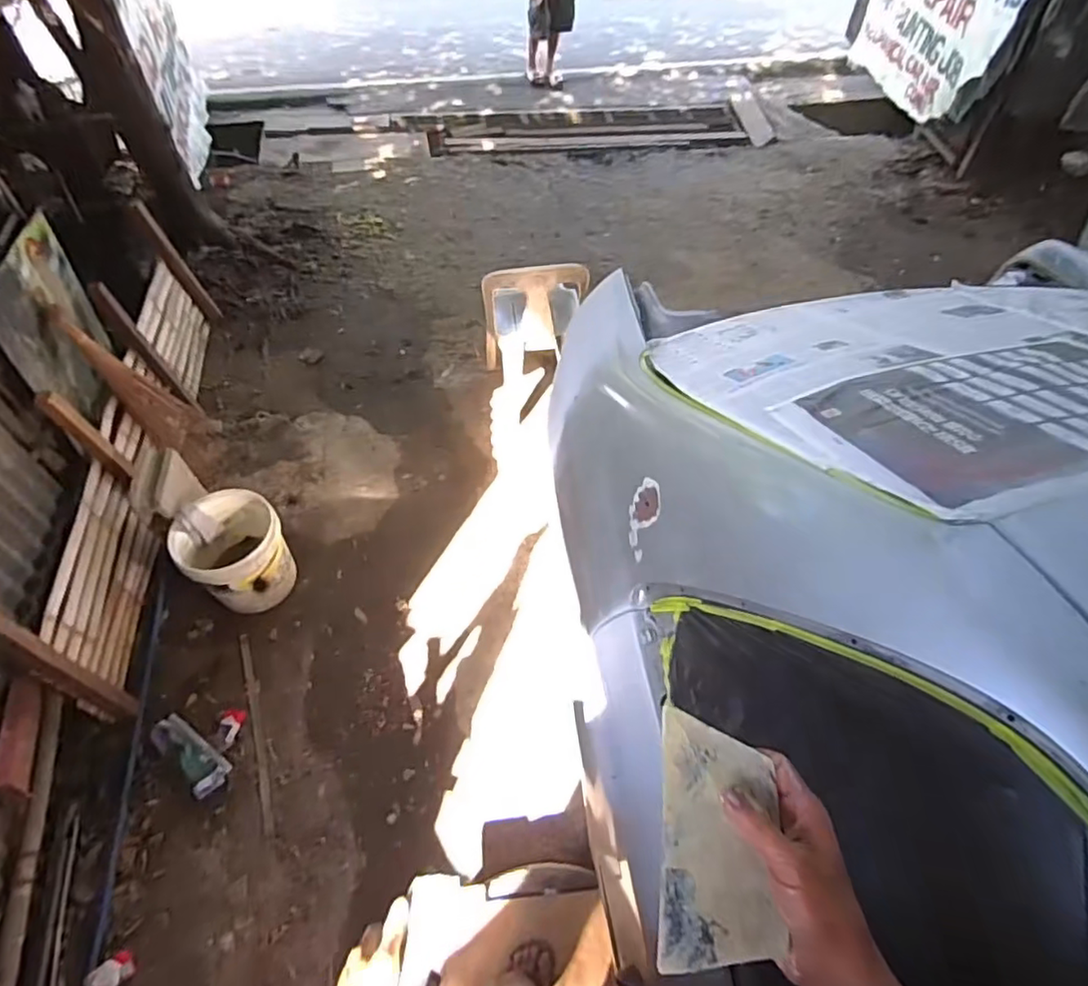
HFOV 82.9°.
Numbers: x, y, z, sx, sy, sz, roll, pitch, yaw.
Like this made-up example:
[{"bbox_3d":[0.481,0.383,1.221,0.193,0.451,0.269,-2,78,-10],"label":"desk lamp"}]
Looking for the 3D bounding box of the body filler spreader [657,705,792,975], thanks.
[{"bbox_3d":[0.115,0.225,0.403,0.086,0.007,0.142,20,54,-15],"label":"body filler spreader"}]

